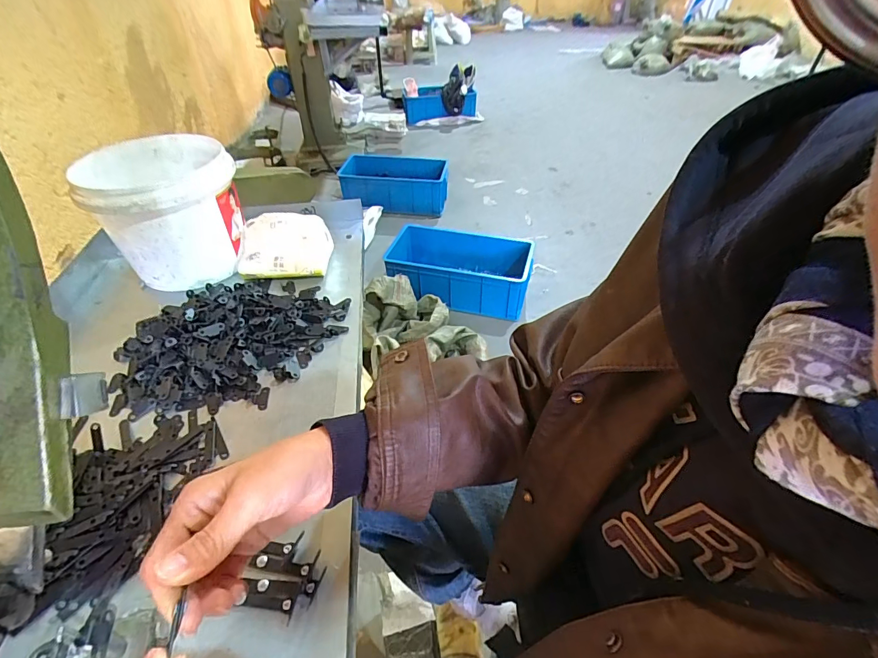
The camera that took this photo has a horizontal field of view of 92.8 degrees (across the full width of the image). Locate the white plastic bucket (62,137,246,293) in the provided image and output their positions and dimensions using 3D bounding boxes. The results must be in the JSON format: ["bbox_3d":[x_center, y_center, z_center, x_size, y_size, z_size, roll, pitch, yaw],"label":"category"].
[{"bbox_3d":[-0.373,-0.163,0.594,0.171,0.148,0.180,-29,50,-25],"label":"white plastic bucket"}]

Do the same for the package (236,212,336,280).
[{"bbox_3d":[-0.225,-0.122,0.598,0.125,0.080,0.073,-4,44,-3],"label":"package"}]

